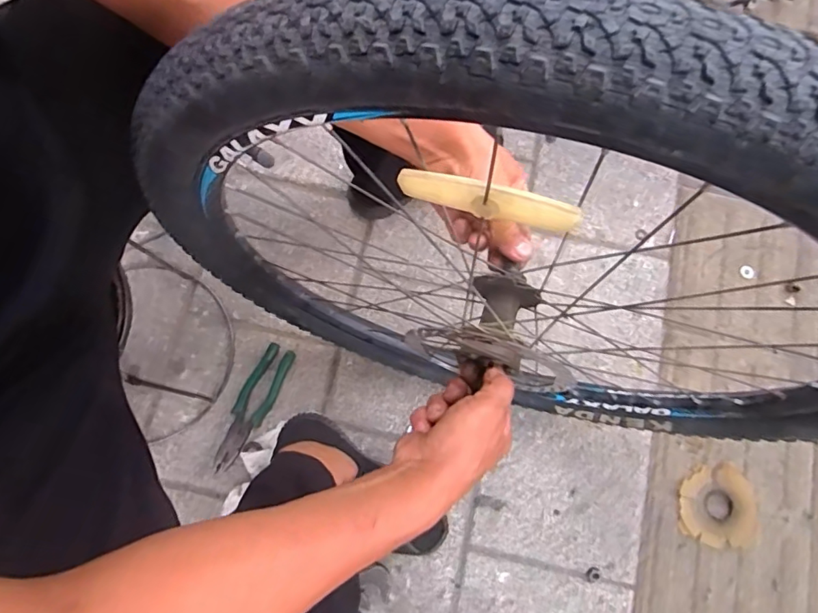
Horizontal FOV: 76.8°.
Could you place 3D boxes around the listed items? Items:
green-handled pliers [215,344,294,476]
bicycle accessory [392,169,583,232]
[{"bbox_3d":[-0.239,0.152,0.781,0.047,0.023,0.196,27,79,5],"label":"green-handled pliers"},{"bbox_3d":[0.046,-0.062,0.308,0.108,0.022,0.006,16,53,10],"label":"bicycle accessory"}]

